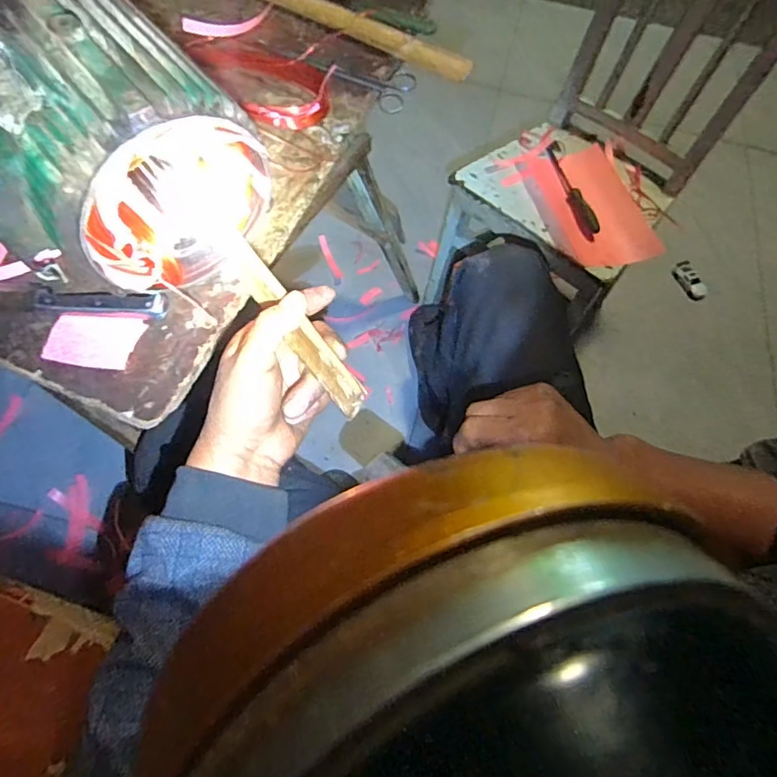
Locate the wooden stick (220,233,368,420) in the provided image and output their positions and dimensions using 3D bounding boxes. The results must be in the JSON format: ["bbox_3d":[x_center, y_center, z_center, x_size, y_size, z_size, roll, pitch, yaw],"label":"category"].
[{"bbox_3d":[-0.080,-0.057,0.399,0.007,0.031,0.199,-12,53,-43],"label":"wooden stick"}]

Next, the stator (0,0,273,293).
[{"bbox_3d":[-0.233,-0.186,0.432,0.206,0.184,0.174,-37,72,-20],"label":"stator"}]

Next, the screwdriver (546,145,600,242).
[{"bbox_3d":[0.325,-0.359,0.926,0.034,0.020,0.252,-6,64,-8],"label":"screwdriver"}]

